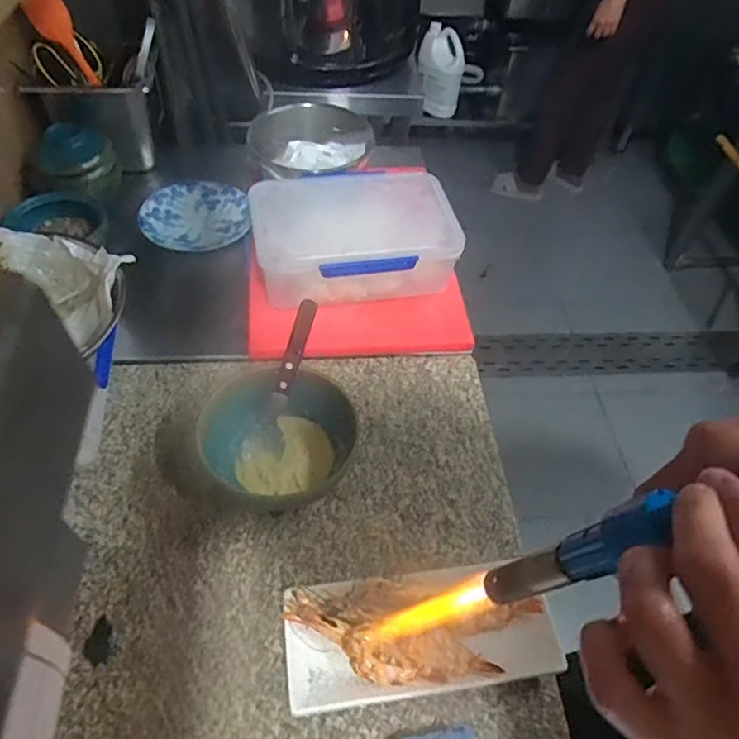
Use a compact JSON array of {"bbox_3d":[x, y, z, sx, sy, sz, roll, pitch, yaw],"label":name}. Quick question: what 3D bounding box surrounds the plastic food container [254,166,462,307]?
[{"bbox_3d":[-0.021,-0.156,0.759,0.246,0.113,0.179,-10,50,-13],"label":"plastic food container"}]

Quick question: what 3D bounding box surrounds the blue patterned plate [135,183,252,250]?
[{"bbox_3d":[-0.245,-0.216,0.839,0.149,0.020,0.154,2,51,-3],"label":"blue patterned plate"}]

